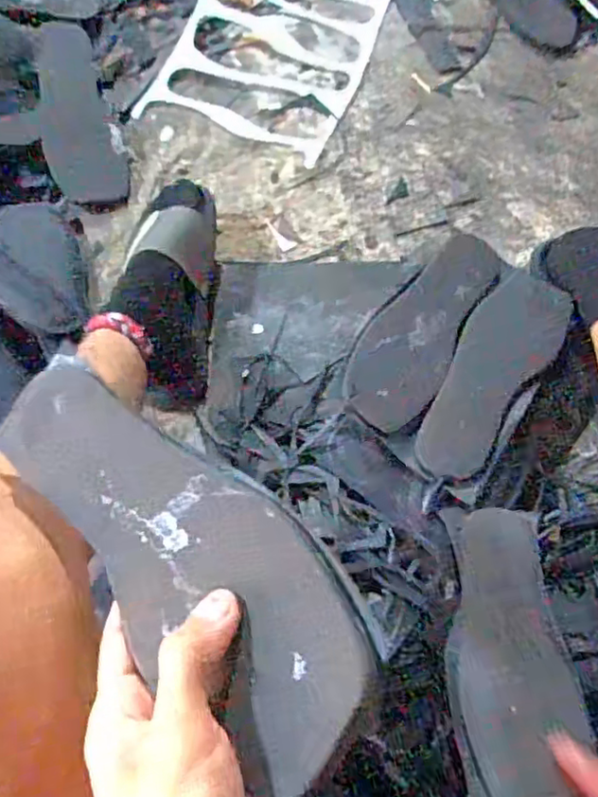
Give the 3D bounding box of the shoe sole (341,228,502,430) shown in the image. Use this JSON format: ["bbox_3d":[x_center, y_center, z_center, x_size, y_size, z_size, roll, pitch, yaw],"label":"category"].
[{"bbox_3d":[0.126,-0.077,0.656,0.100,0.009,0.235,24,73,26],"label":"shoe sole"}]

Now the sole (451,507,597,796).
[{"bbox_3d":[0.171,0.193,0.490,0.087,0.024,0.227,7,49,2],"label":"sole"}]

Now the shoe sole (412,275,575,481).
[{"bbox_3d":[0.195,-0.031,0.618,0.088,0.011,0.242,32,72,12],"label":"shoe sole"}]

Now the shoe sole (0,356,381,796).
[{"bbox_3d":[-0.061,0.058,0.279,0.229,0.017,0.079,36,75,28],"label":"shoe sole"}]

